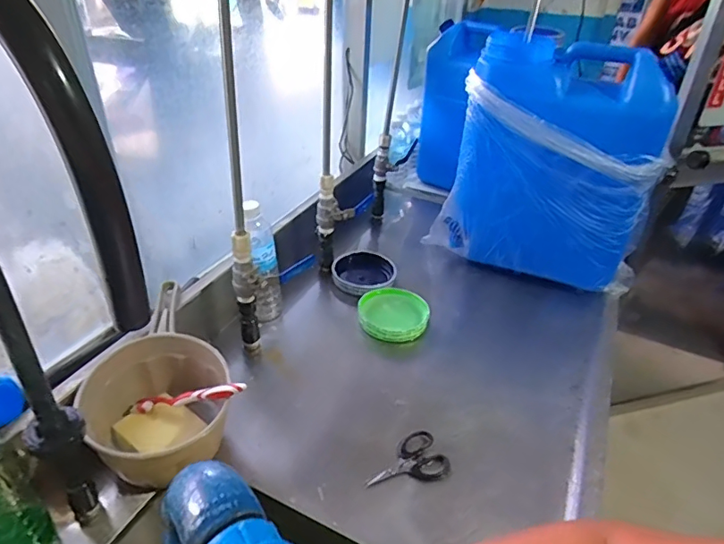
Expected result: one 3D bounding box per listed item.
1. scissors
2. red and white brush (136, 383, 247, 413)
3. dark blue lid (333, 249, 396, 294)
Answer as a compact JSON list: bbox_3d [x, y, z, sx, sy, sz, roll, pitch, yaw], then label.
[{"bbox_3d":[0.055,0.247,0.645,0.109,0.007,0.067,-14,37,-23],"label":"scissors"},{"bbox_3d":[-0.215,0.154,0.616,0.185,0.014,0.022,-15,25,29],"label":"red and white brush"},{"bbox_3d":[0.001,0.000,0.969,0.116,0.027,0.116,5,40,-4],"label":"dark blue lid"}]

